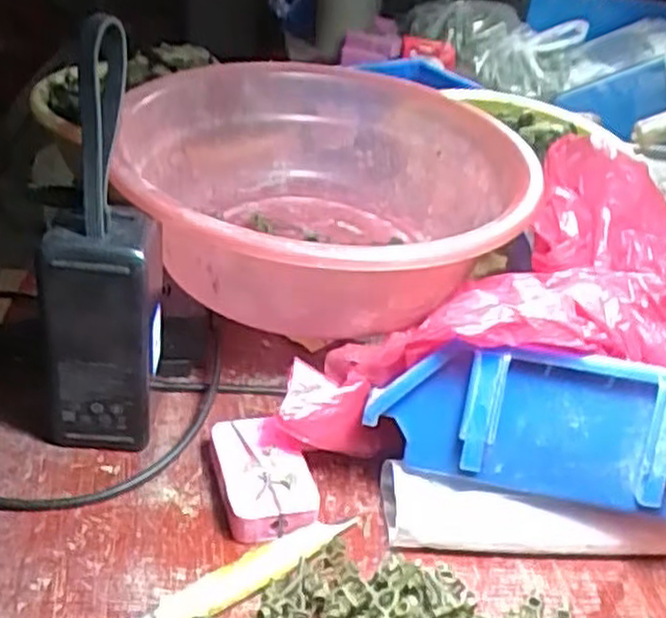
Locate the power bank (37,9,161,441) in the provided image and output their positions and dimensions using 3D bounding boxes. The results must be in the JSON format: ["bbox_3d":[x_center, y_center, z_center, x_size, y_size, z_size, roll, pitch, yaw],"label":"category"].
[{"bbox_3d":[-0.119,-0.019,0.384,0.060,0.220,0.046,-1,34,-14],"label":"power bank"}]

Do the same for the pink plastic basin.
[{"bbox_3d":[-0.008,-0.069,0.487,0.241,0.091,0.248,5,33,-3],"label":"pink plastic basin"}]

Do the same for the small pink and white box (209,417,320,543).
[{"bbox_3d":[-0.038,0.089,0.413,0.046,0.021,0.071,-5,35,-19],"label":"small pink and white box"}]

